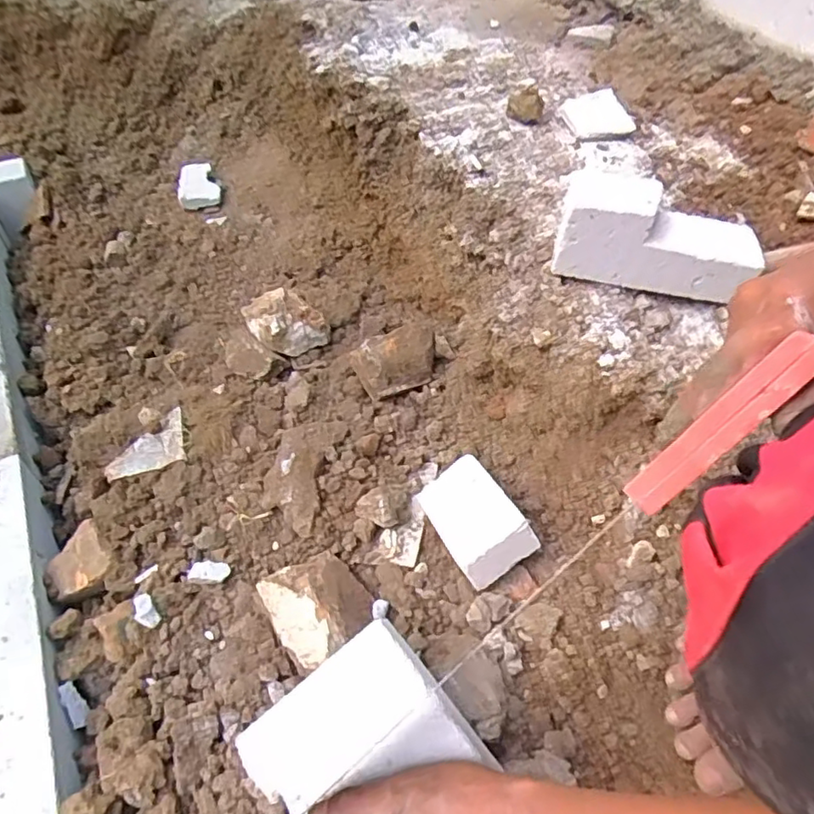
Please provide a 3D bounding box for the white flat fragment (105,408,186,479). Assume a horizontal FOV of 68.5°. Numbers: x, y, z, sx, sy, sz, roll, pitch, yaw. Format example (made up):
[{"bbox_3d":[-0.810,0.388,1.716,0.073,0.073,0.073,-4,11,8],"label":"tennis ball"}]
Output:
[{"bbox_3d":[-0.303,0.044,0.692,0.093,0.006,0.077,-20,50,0],"label":"white flat fragment"}]

